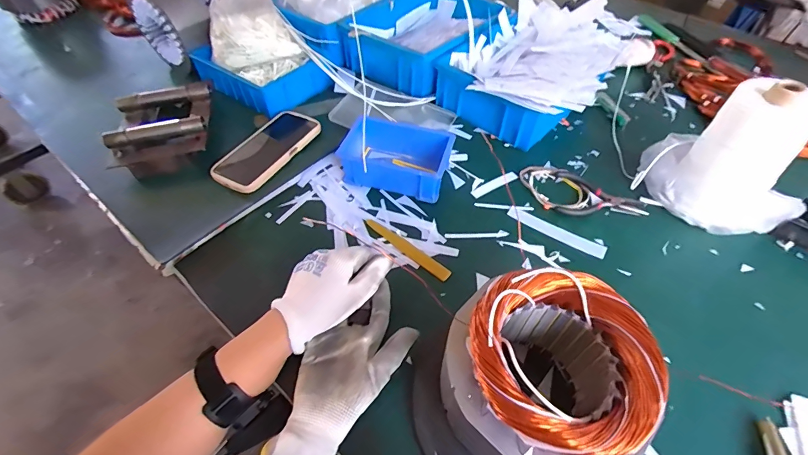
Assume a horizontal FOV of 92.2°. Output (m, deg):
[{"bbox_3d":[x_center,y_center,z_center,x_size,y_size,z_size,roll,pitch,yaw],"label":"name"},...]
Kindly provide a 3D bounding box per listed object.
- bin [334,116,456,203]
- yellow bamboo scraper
[{"bbox_3d":[-0.011,-0.100,0.553,0.149,0.055,0.101,14,52,11],"label":"bin"},{"bbox_3d":[0.002,0.025,0.487,0.131,0.005,0.017,35,58,25],"label":"yellow bamboo scraper"}]

